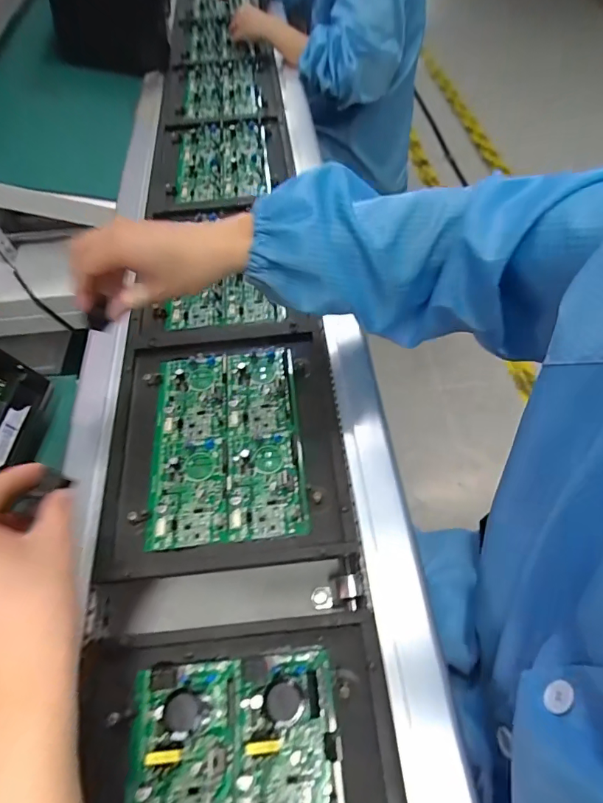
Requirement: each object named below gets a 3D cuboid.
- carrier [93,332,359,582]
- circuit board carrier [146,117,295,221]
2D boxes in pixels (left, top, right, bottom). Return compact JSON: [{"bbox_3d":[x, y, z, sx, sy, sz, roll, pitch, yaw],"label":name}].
[{"bbox_3d":[-0.075,0.037,0.458,0.233,0.013,0.252,-5,57,-1],"label":"carrier"},{"bbox_3d":[-0.129,-0.390,0.728,0.216,0.021,0.274,-3,57,0],"label":"circuit board carrier"}]

